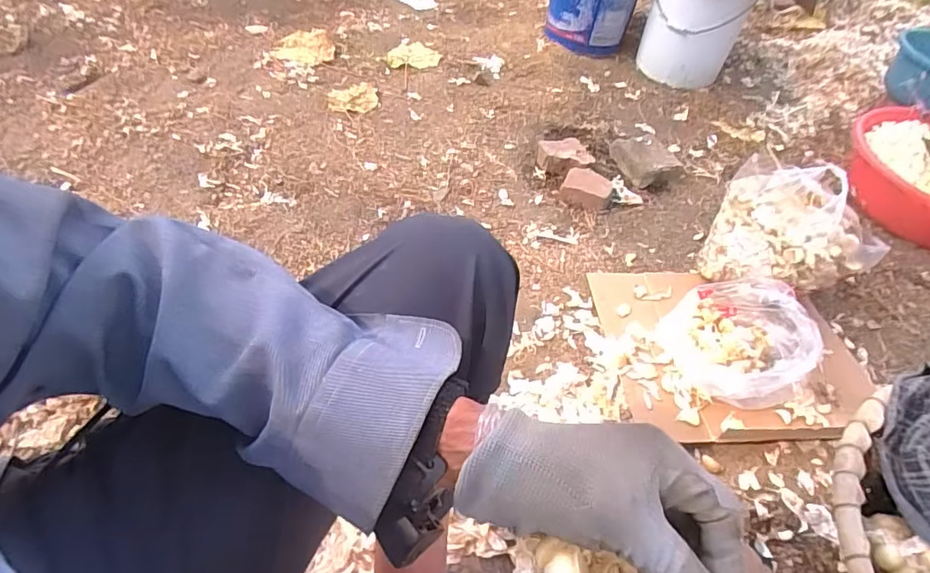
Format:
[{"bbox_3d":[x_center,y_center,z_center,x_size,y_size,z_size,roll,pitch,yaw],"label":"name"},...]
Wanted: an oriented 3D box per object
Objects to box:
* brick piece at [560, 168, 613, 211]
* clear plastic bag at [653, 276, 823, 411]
[{"bbox_3d":[0.302,-0.242,1.282,0.114,0.042,0.099,25,52,14],"label":"brick piece"},{"bbox_3d":[0.514,0.094,0.969,0.271,0.096,0.236,-32,60,-28],"label":"clear plastic bag"}]

